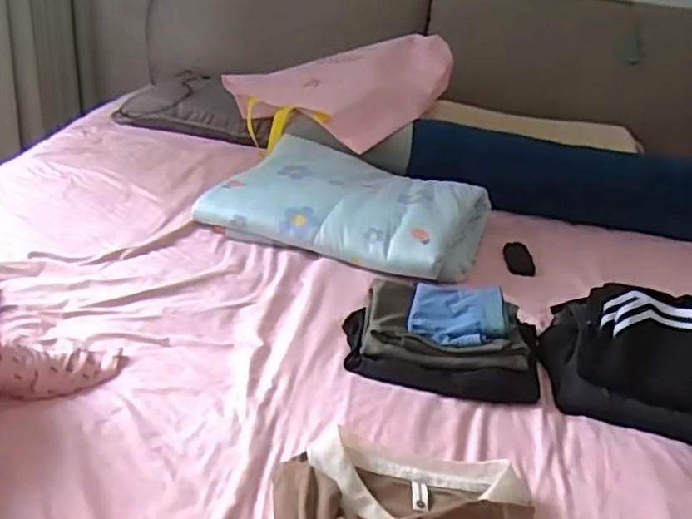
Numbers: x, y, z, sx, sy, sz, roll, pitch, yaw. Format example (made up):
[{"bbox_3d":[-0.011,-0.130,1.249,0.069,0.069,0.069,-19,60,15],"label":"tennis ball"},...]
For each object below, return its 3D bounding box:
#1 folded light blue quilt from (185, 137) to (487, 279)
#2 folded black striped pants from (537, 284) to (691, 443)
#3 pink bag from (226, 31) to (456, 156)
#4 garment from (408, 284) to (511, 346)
[{"bbox_3d":[0.011,-0.118,1.356,0.527,0.092,0.342,16,30,16],"label":"folded light blue quilt"},{"bbox_3d":[0.458,0.136,0.970,0.322,0.120,0.251,19,31,22],"label":"folded black striped pants"},{"bbox_3d":[-0.034,-0.439,1.703,0.521,0.129,0.426,13,47,29],"label":"pink bag"},{"bbox_3d":[0.173,0.081,1.004,0.145,0.032,0.135,11,28,7],"label":"garment"}]

